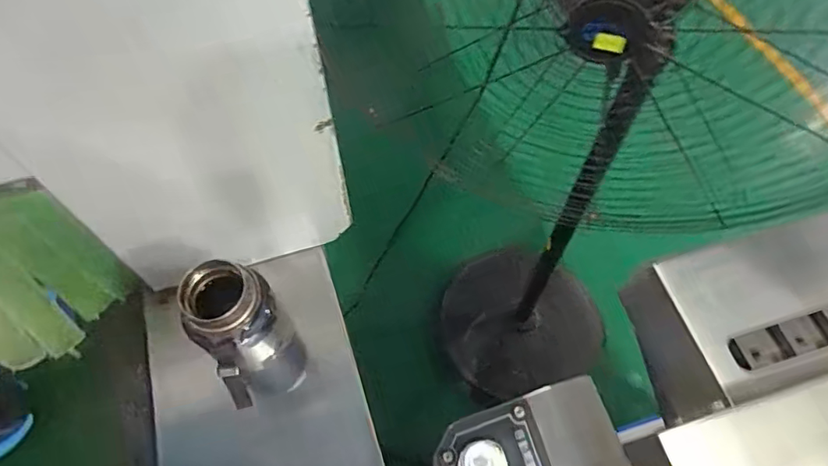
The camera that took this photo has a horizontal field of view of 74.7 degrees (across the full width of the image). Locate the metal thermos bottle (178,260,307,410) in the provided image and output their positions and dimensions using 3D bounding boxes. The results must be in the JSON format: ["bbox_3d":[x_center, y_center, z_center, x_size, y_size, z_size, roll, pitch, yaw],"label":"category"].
[{"bbox_3d":[-0.168,0.117,0.565,0.083,0.244,0.079,-30,67,-16],"label":"metal thermos bottle"}]

